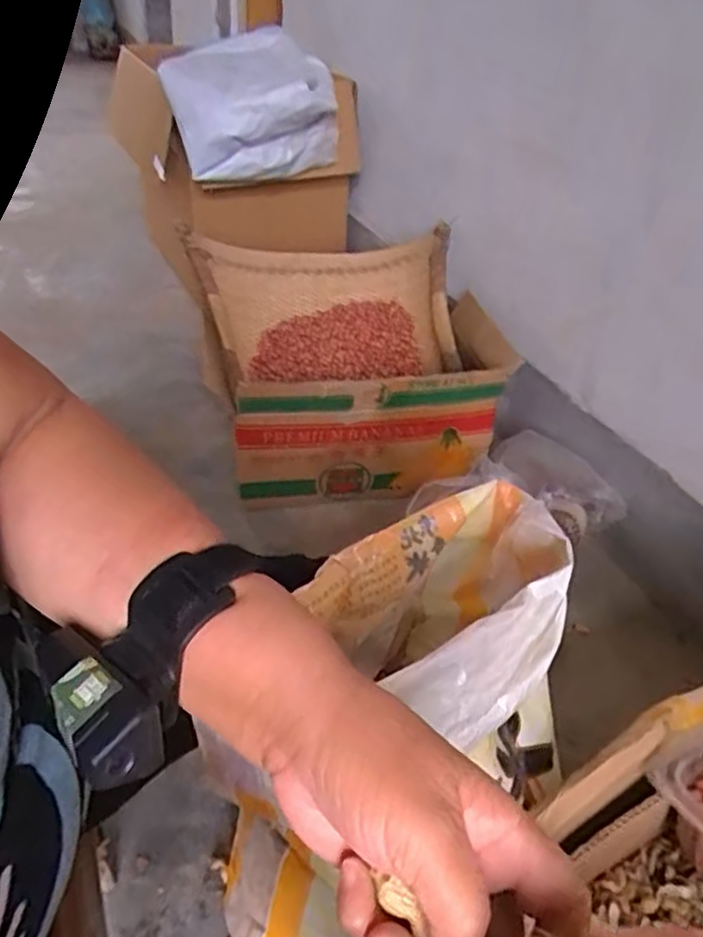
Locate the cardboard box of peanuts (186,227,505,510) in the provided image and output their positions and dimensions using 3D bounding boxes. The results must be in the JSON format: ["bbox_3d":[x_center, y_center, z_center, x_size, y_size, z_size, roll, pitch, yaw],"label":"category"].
[{"bbox_3d":[-0.036,-0.192,1.259,0.471,0.263,0.468,-2,38,-11],"label":"cardboard box of peanuts"}]

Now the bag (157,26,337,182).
[{"bbox_3d":[-0.214,-0.773,1.472,0.318,0.235,0.244,-13,41,-23],"label":"bag"}]

